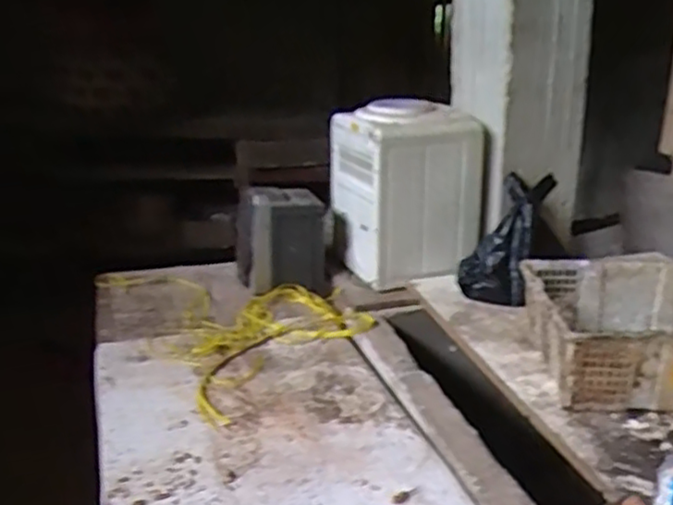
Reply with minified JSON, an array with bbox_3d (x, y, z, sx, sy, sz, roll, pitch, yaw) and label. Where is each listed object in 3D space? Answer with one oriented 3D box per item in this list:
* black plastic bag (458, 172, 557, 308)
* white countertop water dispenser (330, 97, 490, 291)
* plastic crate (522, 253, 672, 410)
[{"bbox_3d":[0.420,-0.038,1.693,0.124,0.344,0.154,23,0,-37],"label":"black plastic bag"},{"bbox_3d":[0.192,-0.167,1.896,0.344,0.466,0.316,-8,21,-18],"label":"white countertop water dispenser"},{"bbox_3d":[0.629,0.157,1.361,0.468,0.182,0.342,-2,18,3],"label":"plastic crate"}]

